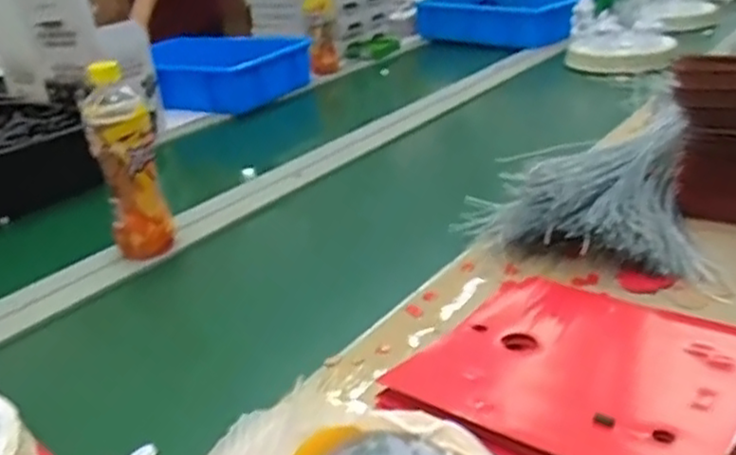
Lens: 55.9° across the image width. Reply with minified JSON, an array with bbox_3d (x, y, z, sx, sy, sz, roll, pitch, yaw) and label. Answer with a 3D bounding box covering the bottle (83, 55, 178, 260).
[{"bbox_3d":[-0.266,-0.073,0.766,0.064,0.206,0.061,-17,28,-23],"label":"bottle"}]

